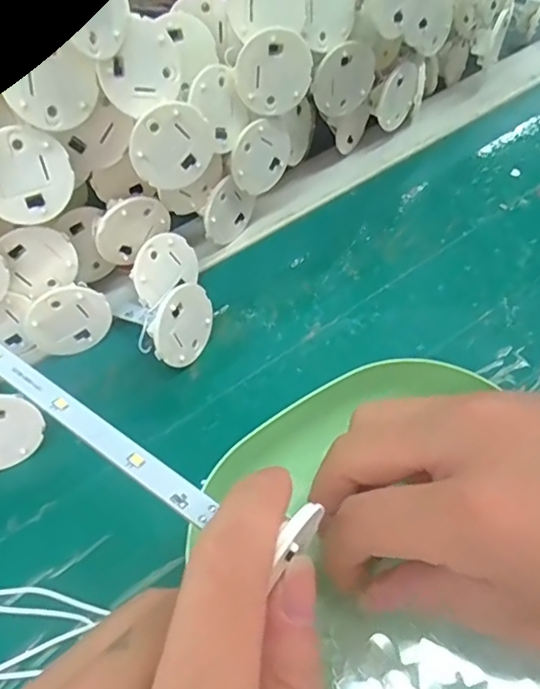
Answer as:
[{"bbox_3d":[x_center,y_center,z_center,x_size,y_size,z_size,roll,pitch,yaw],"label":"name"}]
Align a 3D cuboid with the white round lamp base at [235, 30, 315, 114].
[{"bbox_3d":[0.003,-0.132,0.273,0.042,0.037,0.004,-33,45,9],"label":"white round lamp base"}]

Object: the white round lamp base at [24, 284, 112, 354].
[{"bbox_3d":[-0.095,-0.010,0.270,0.037,0.039,0.008,-34,58,-14],"label":"white round lamp base"}]

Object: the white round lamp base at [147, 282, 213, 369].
[{"bbox_3d":[-0.040,-0.008,0.265,0.010,0.039,0.038,19,61,20],"label":"white round lamp base"}]

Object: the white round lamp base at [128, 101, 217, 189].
[{"bbox_3d":[-0.044,-0.090,0.257,0.037,0.039,0.006,-51,48,10],"label":"white round lamp base"}]

